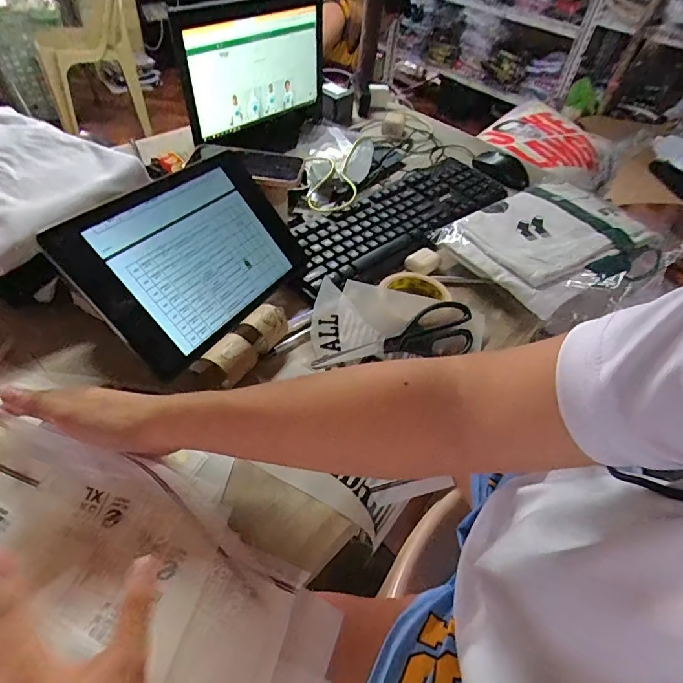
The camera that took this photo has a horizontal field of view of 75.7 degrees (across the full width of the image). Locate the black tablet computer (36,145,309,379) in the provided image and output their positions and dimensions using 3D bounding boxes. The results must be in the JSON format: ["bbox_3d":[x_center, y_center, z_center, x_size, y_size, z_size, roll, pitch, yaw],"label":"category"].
[{"bbox_3d":[-0.152,-0.098,0.468,0.169,0.017,0.252,51,47,-16],"label":"black tablet computer"}]

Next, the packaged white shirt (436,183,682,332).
[{"bbox_3d":[0.317,-0.137,0.621,0.269,0.040,0.238,-25,55,-27],"label":"packaged white shirt"}]

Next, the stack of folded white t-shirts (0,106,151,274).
[{"bbox_3d":[-0.379,-0.185,0.506,0.262,0.058,0.217,23,49,14],"label":"stack of folded white t-shirts"}]

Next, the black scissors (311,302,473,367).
[{"bbox_3d":[0.074,0.010,0.511,0.190,0.012,0.066,-25,77,-14],"label":"black scissors"}]

